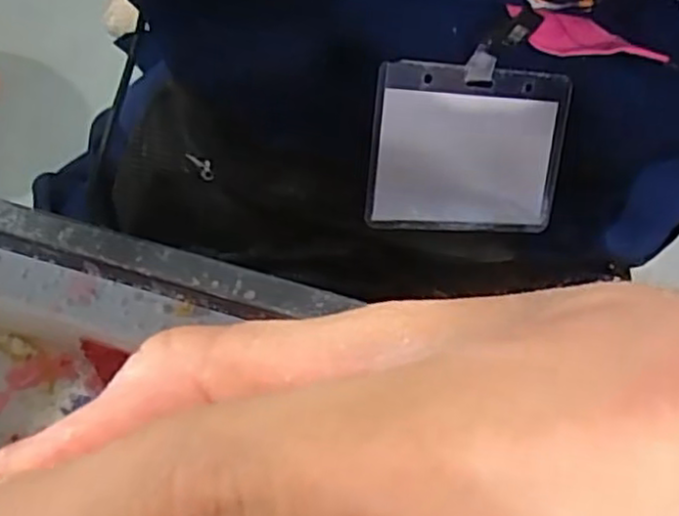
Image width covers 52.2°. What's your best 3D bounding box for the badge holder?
[{"bbox_3d":[0.066,-0.054,0.351,0.103,0.083,0.004,1,17,-17],"label":"badge holder"}]

